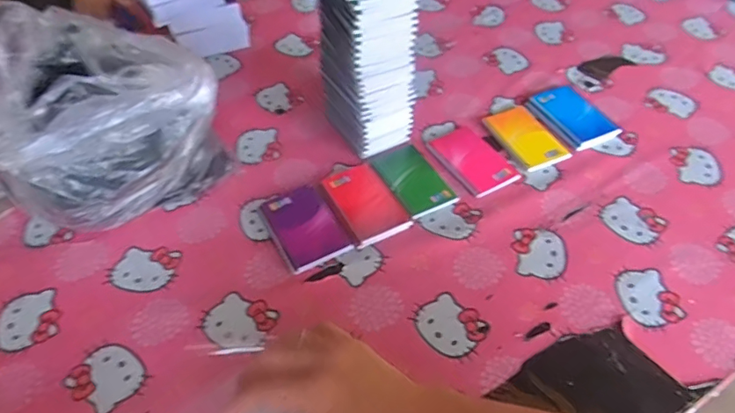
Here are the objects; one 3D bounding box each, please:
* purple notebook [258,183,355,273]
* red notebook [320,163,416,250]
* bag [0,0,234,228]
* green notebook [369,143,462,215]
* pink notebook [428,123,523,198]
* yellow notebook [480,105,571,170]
[{"bbox_3d":[-0.088,0.026,0.718,0.088,0.014,0.125,-23,53,-17],"label":"purple notebook"},{"bbox_3d":[-0.004,-0.010,0.750,0.084,0.015,0.136,-23,53,-17],"label":"red notebook"},{"bbox_3d":[-0.342,-0.115,0.700,0.278,0.241,0.231,-22,53,-16],"label":"bag"},{"bbox_3d":[0.069,-0.042,0.777,0.086,0.009,0.129,-23,55,-25],"label":"green notebook"},{"bbox_3d":[0.162,-0.075,0.807,0.086,0.009,0.135,-24,54,-18],"label":"pink notebook"},{"bbox_3d":[0.253,-0.115,0.834,0.082,0.012,0.140,-20,53,-15],"label":"yellow notebook"}]

